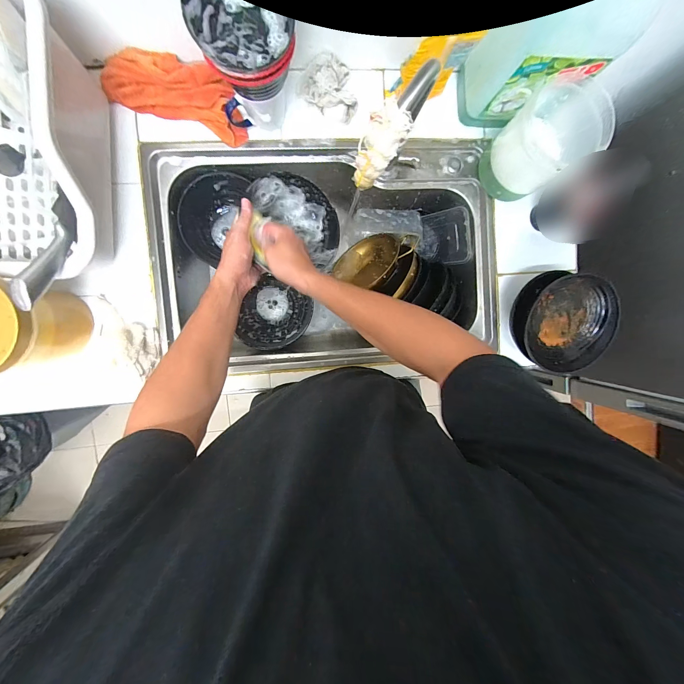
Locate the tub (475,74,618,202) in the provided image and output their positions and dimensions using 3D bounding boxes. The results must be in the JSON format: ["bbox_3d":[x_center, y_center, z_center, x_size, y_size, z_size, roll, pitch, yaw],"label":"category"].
[{"bbox_3d":[0.338,-0.344,0.522,0.130,0.164,0.129,0,94,-7],"label":"tub"}]

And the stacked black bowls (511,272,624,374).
[{"bbox_3d":[0.399,-0.035,0.561,0.168,0.085,0.168,0,94,-7],"label":"stacked black bowls"}]

